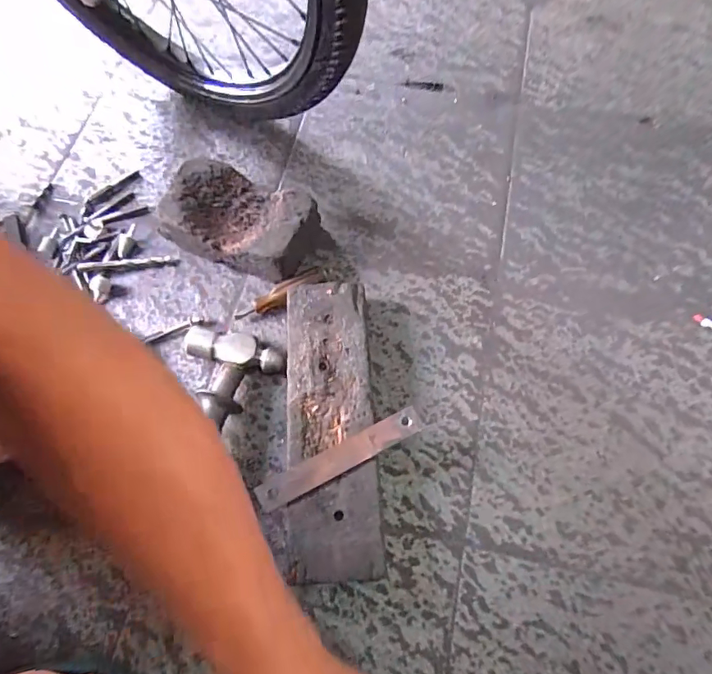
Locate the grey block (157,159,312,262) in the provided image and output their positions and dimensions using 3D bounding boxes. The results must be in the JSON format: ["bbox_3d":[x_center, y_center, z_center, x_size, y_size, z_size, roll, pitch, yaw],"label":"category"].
[{"bbox_3d":[-0.143,-0.145,0.578,0.165,0.057,0.112,22,70,9],"label":"grey block"}]

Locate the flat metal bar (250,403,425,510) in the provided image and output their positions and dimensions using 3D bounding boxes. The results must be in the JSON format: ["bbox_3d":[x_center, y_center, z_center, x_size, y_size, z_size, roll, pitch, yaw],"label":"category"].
[{"bbox_3d":[-0.015,0.117,0.457,0.169,0.005,0.027,-26,70,-10],"label":"flat metal bar"}]

